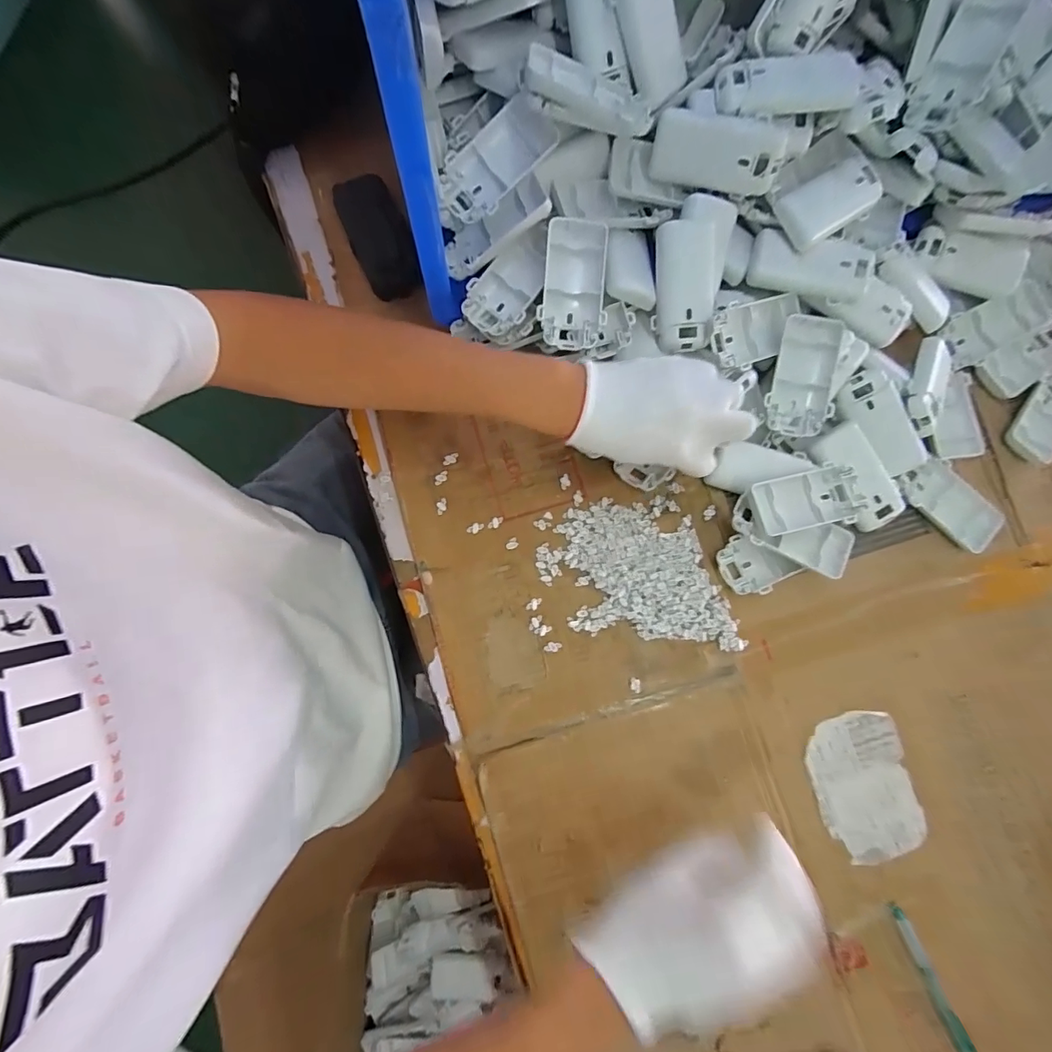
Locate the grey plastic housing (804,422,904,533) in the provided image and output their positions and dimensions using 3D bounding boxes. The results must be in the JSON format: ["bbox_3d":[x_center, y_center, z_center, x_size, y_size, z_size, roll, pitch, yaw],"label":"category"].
[{"bbox_3d":[0.291,-0.041,0.421,0.048,0.024,0.095,-37,95,-6],"label":"grey plastic housing"}]

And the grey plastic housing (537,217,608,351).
[{"bbox_3d":[0.038,-0.192,0.384,0.049,0.018,0.098,2,95,-1],"label":"grey plastic housing"}]

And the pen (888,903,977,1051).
[{"bbox_3d":[0.328,0.369,0.385,0.013,0.010,0.126,-24,80,-4],"label":"pen"}]

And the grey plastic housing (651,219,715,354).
[{"bbox_3d":[0.128,-0.193,0.389,0.042,0.024,0.096,-3,101,0],"label":"grey plastic housing"}]

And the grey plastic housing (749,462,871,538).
[{"bbox_3d":[0.238,-0.022,0.404,0.096,0.013,0.047,-12,84,-5],"label":"grey plastic housing"}]

